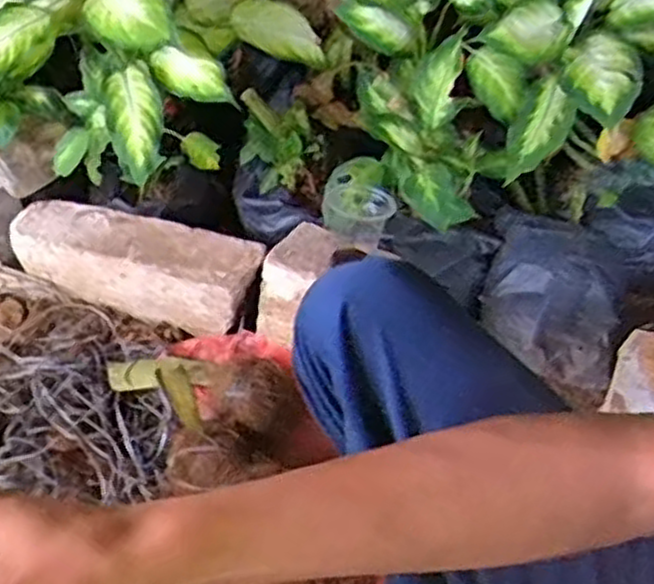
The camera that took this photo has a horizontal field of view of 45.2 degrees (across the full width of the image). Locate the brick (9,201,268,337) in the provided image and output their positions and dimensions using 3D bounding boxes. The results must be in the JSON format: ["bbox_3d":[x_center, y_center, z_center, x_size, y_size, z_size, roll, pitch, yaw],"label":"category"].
[{"bbox_3d":[-0.229,-0.034,0.964,0.313,0.114,0.075,14,55,10],"label":"brick"}]

